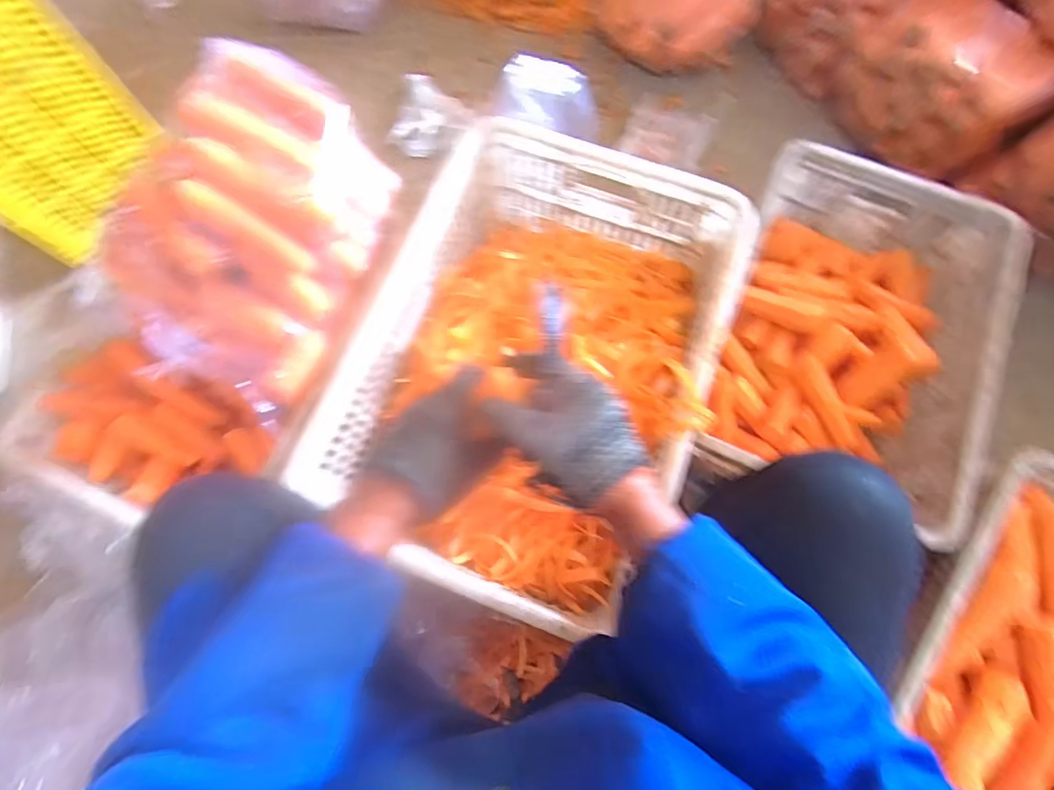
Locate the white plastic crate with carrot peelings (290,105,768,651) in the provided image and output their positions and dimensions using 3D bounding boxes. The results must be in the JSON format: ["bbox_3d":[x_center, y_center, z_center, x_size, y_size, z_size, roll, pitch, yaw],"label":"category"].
[{"bbox_3d":[0.021,-0.056,0.683,0.417,0.183,0.588,22,75,7],"label":"white plastic crate with carrot peelings"}]

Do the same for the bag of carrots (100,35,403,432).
[{"bbox_3d":[-0.350,-0.203,0.590,0.282,0.146,0.381,26,76,8],"label":"bag of carrots"}]

